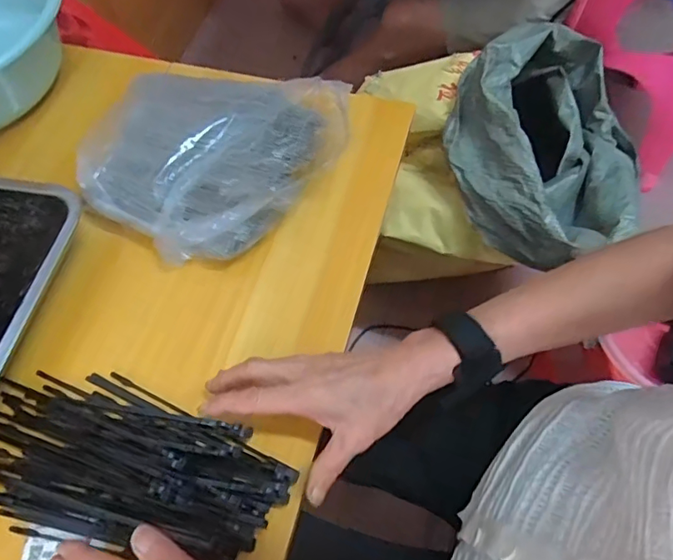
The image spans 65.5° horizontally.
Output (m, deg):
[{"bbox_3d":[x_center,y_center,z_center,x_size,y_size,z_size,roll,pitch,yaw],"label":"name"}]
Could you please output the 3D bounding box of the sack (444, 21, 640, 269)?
[{"bbox_3d":[0.294,-0.195,0.694,0.261,0.169,0.339,33,66,18],"label":"sack"}]

